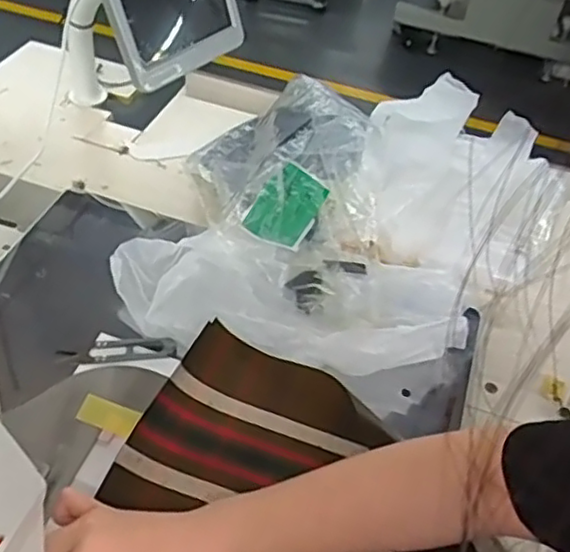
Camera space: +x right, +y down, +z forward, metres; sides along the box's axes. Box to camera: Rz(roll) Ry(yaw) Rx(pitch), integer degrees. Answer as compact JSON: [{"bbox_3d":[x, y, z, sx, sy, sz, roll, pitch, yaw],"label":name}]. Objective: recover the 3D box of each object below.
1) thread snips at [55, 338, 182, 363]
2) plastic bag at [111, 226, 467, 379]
[{"bbox_3d":[-0.144,0.064,0.579,0.101,0.008,0.023,-1,47,-8],"label":"thread snips"},{"bbox_3d":[0.009,0.013,0.619,0.321,0.054,0.144,14,47,5],"label":"plastic bag"}]

